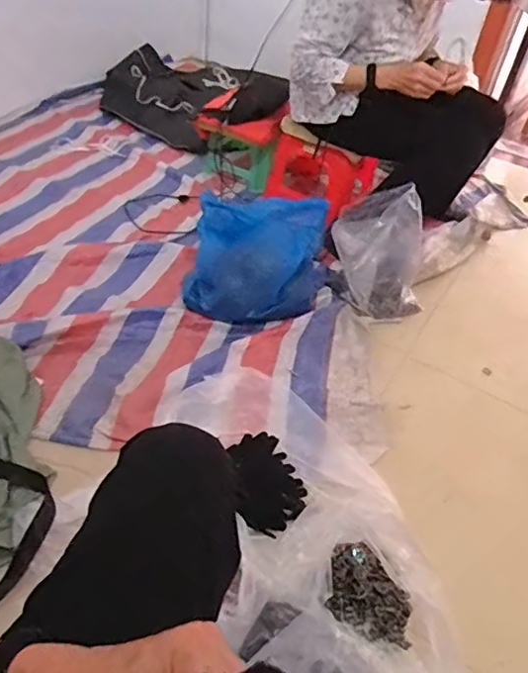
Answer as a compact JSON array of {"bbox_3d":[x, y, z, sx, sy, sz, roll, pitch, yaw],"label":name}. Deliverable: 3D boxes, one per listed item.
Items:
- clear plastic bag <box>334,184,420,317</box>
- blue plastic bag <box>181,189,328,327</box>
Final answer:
[{"bbox_3d":[0.307,-0.242,1.475,0.254,0.285,0.301,16,43,7],"label":"clear plastic bag"},{"bbox_3d":[-0.009,-0.207,1.423,0.332,0.241,0.322,9,42,0],"label":"blue plastic bag"}]

